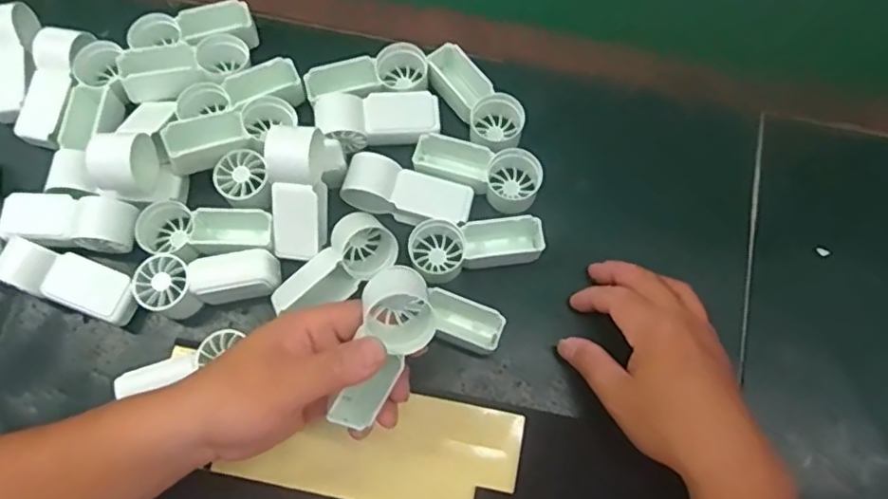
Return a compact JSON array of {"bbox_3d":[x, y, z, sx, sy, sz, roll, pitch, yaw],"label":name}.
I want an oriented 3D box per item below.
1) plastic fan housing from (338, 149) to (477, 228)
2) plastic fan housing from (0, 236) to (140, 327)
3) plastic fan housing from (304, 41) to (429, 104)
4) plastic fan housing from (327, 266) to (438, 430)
[{"bbox_3d":[-0.026,-0.039,0.451,0.090,0.029,0.038,18,72,5],"label":"plastic fan housing"},{"bbox_3d":[-0.257,0.024,0.434,0.094,0.037,0.033,18,72,5],"label":"plastic fan housing"},{"bbox_3d":[-0.059,-0.130,0.486,0.091,0.037,0.040,-14,72,-5],"label":"plastic fan housing"},{"bbox_3d":[-0.035,0.059,0.365,0.045,0.032,0.098,25,101,7],"label":"plastic fan housing"}]

